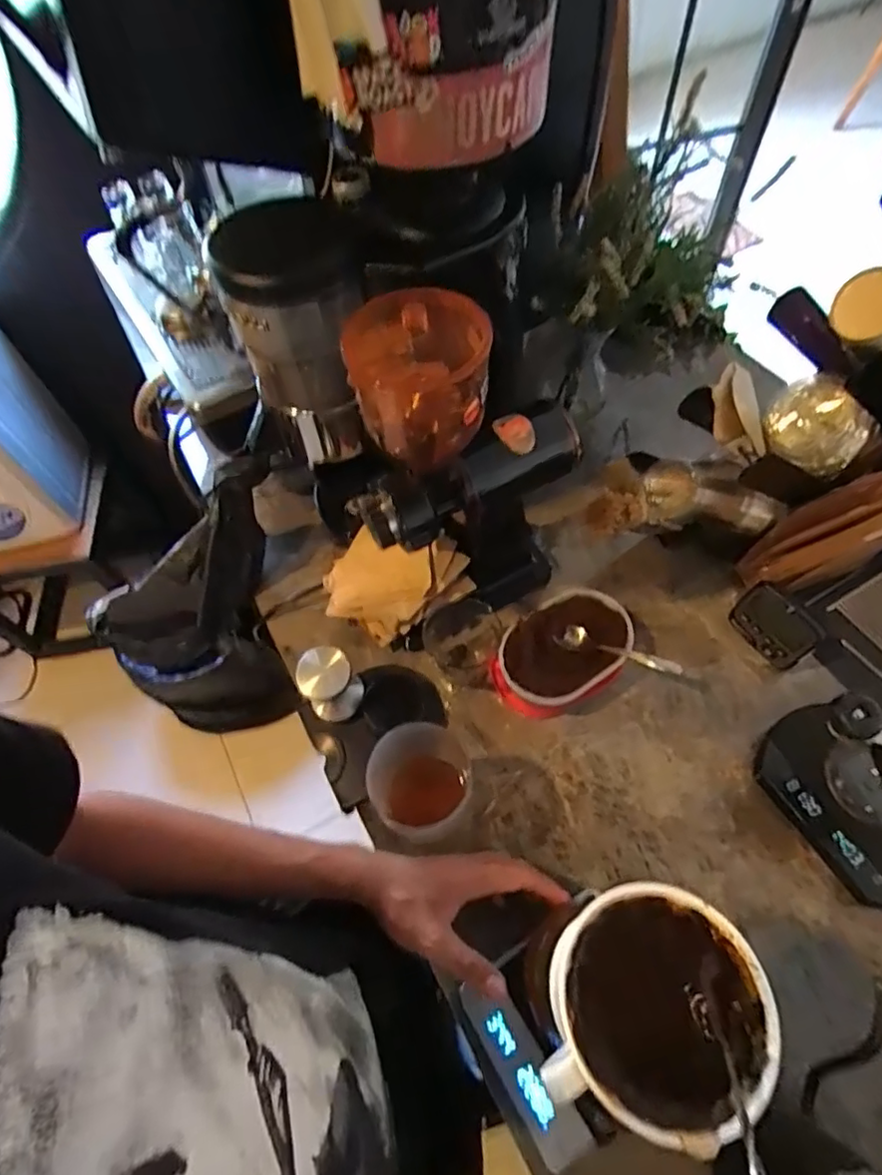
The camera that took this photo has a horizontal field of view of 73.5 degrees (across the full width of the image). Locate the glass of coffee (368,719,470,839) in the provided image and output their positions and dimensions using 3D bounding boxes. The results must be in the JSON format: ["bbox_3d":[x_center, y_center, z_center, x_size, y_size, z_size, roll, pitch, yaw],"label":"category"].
[{"bbox_3d":[-0.013,0.181,0.532,0.084,0.129,0.088,-14,58,-5],"label":"glass of coffee"}]

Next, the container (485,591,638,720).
[{"bbox_3d":[0.130,0.072,0.636,0.151,0.049,0.108,-20,59,-9],"label":"container"}]

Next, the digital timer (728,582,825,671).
[{"bbox_3d":[0.356,0.041,0.630,0.033,0.077,0.081,-31,61,-15],"label":"digital timer"}]

